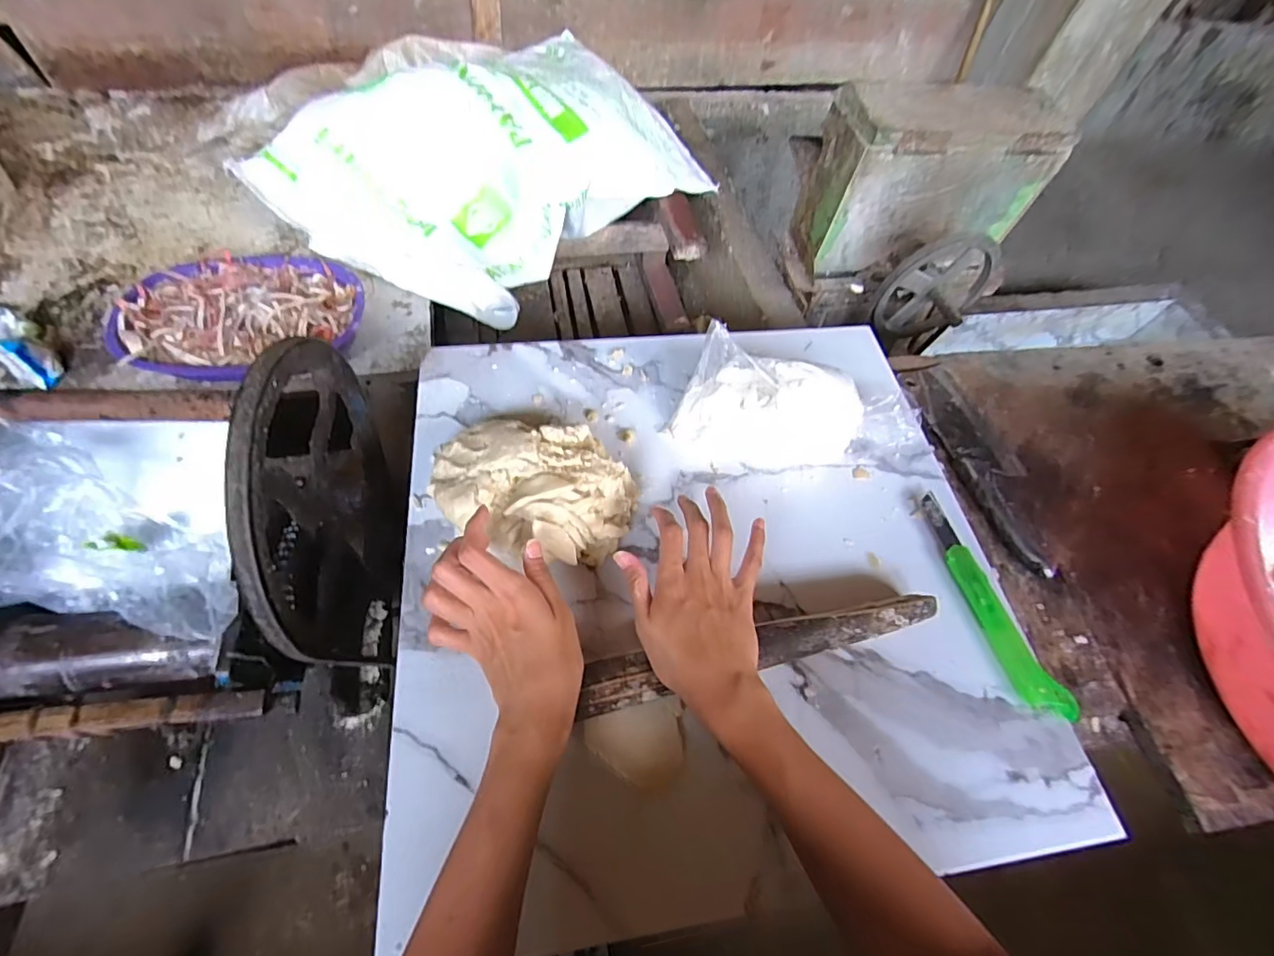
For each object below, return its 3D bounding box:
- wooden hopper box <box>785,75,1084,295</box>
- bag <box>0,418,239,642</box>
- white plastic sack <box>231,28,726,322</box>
[{"bbox_3d":[0.454,-0.484,0.880,0.346,0.235,0.181,-10,61,-14],"label":"wooden hopper box"},{"bbox_3d":[-0.379,0.048,0.368,0.204,0.057,0.104,36,60,-14],"label":"bag"},{"bbox_3d":[-0.208,-0.527,0.895,0.394,0.192,0.678,40,62,15],"label":"white plastic sack"}]

